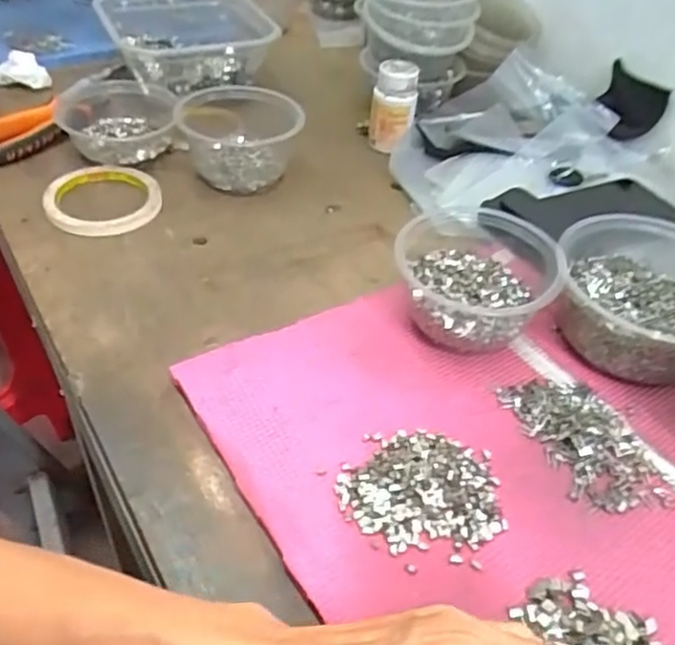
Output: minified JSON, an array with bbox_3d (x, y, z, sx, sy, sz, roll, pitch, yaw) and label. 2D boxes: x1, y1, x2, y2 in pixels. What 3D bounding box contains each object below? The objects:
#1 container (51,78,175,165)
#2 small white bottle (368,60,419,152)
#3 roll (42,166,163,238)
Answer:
[{"bbox_3d":[-0.221,-0.200,0.663,0.117,0.043,0.123,-6,45,-13],"label":"container"},{"bbox_3d":[0.056,-0.221,0.677,0.044,0.076,0.043,1,44,-4],"label":"small white bottle"},{"bbox_3d":[-0.208,-0.107,0.590,0.097,0.019,0.097,4,43,-3],"label":"roll"}]

